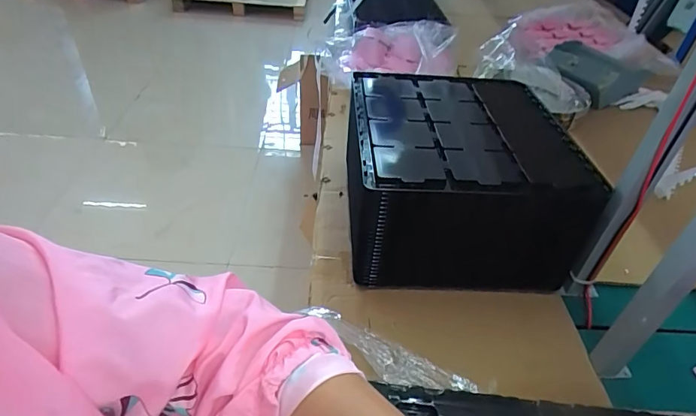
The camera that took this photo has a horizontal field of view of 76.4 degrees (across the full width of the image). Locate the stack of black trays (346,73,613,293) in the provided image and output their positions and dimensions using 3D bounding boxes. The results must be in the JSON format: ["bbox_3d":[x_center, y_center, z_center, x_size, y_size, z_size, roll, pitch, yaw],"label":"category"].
[{"bbox_3d":[0.180,-0.072,0.786,0.349,0.203,0.398,2,41,-4],"label":"stack of black trays"}]

